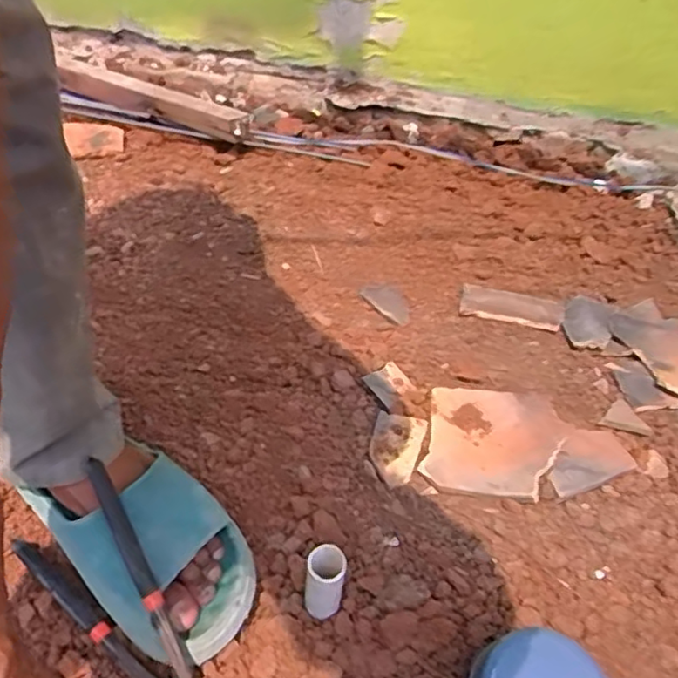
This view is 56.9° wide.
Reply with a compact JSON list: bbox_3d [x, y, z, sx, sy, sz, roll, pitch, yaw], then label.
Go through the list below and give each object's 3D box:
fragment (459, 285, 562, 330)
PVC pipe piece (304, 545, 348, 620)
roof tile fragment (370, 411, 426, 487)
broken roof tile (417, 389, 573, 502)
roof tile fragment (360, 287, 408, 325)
[{"bbox_3d":[0.240,-0.047,0.871,0.138,0.011,0.058,10,44,2],"label":"fragment"},{"bbox_3d":[-0.013,0.214,0.549,0.033,0.069,0.034,4,44,-4],"label":"PVC pipe piece"},{"bbox_3d":[0.063,0.121,0.697,0.052,0.010,0.087,14,45,7],"label":"roof tile fragment"},{"bbox_3d":[0.179,0.114,0.716,0.155,0.015,0.141,8,44,1],"label":"broken roof tile"},{"bbox_3d":[0.070,-0.053,0.877,0.044,0.009,0.088,-23,52,-28],"label":"roof tile fragment"}]

